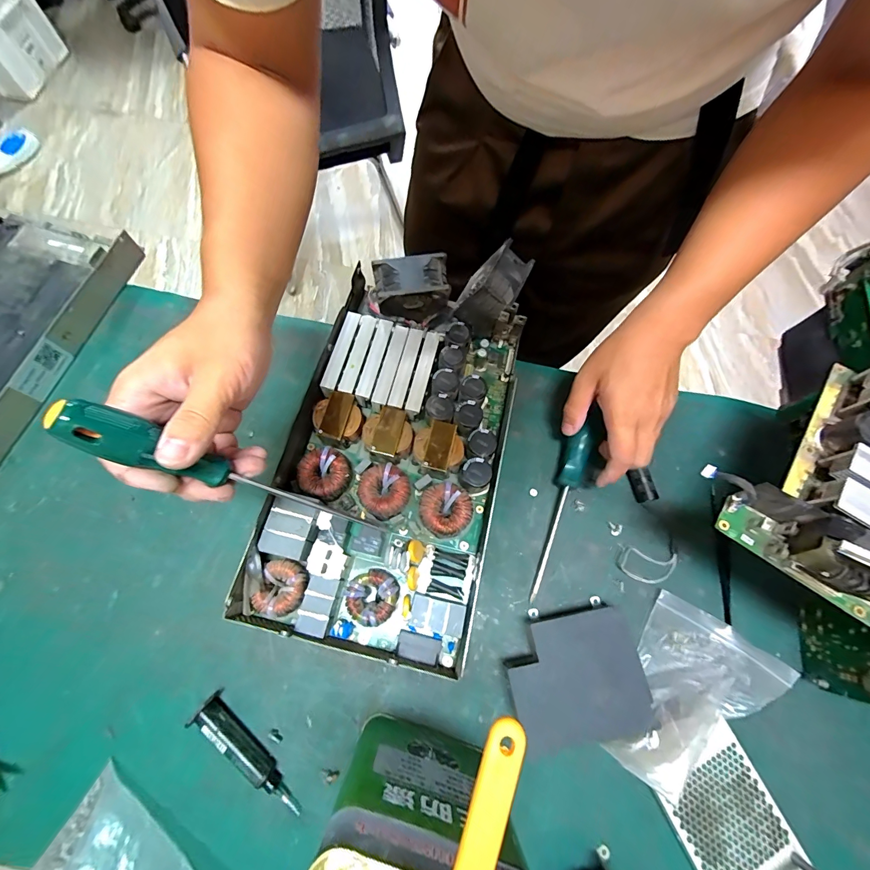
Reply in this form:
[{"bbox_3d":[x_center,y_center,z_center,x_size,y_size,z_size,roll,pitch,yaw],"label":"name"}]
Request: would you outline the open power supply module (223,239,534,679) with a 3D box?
[{"bbox_3d":[-0.031,-0.010,0.389,0.211,0.084,0.419,14,70,3],"label":"open power supply module"}]

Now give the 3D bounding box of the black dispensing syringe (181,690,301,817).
[{"bbox_3d":[-0.156,0.264,0.314,0.111,0.020,0.026,40,73,12],"label":"black dispensing syringe"}]

